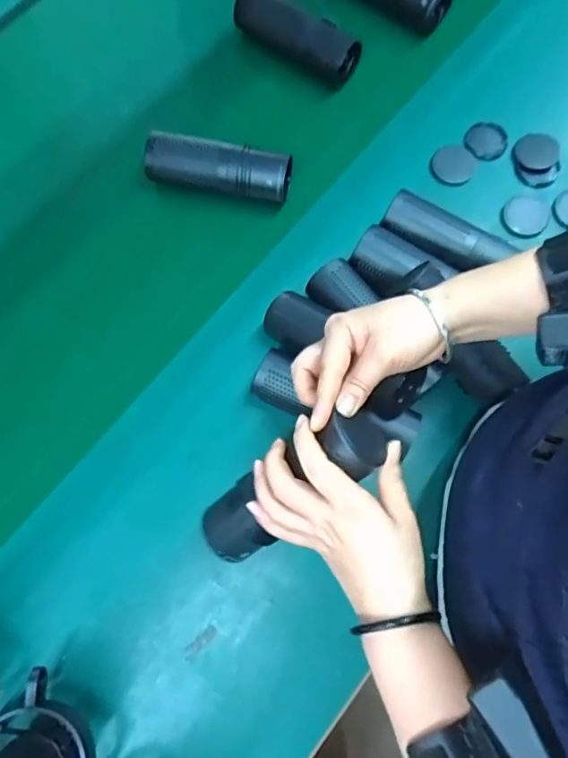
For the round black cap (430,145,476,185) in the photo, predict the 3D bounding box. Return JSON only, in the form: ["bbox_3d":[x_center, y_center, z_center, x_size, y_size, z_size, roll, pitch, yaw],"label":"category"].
[{"bbox_3d":[0.198,-0.251,0.610,0.047,0.014,0.046,0,76,0],"label":"round black cap"}]

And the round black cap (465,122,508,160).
[{"bbox_3d":[0.242,-0.286,0.622,0.049,0.006,0.056,9,77,2],"label":"round black cap"}]

